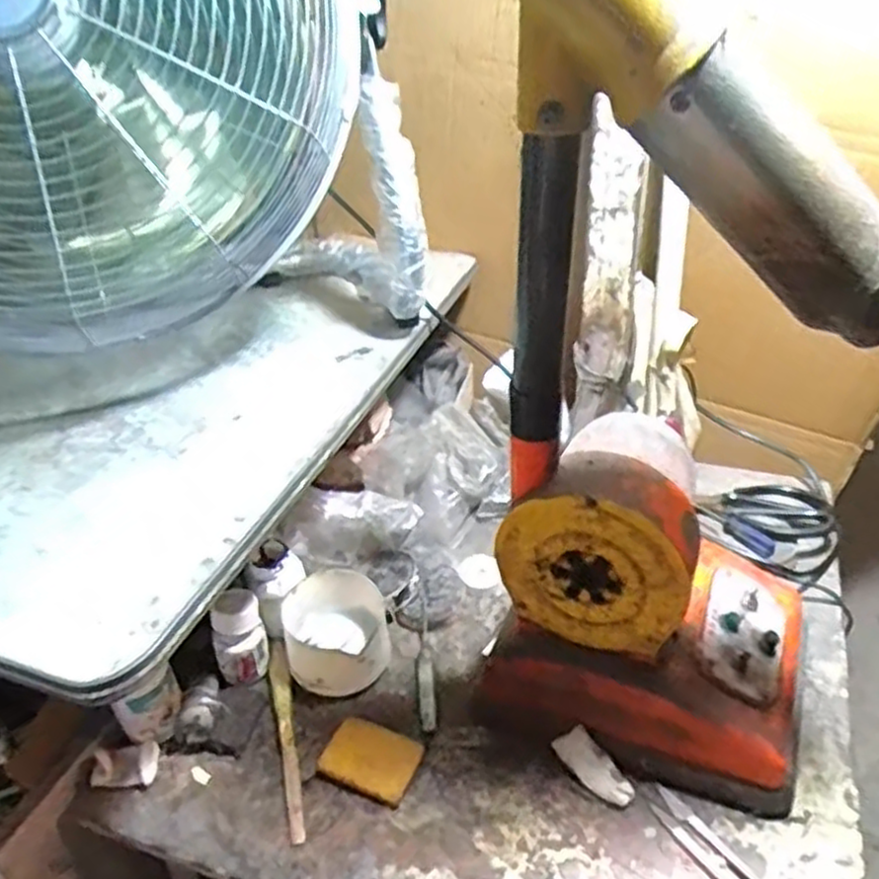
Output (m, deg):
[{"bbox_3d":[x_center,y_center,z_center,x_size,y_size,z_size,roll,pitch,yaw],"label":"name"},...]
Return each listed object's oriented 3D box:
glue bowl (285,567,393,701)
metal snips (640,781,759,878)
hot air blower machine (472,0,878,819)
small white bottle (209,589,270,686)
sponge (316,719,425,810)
[{"bbox_3d":[-0.089,0.166,0.653,0.087,0.058,0.092,-8,38,-5],"label":"glue bowl"},{"bbox_3d":[0.184,0.279,0.520,0.025,0.005,0.098,-24,42,-24],"label":"metal snips"},{"bbox_3d":[0.158,-0.001,0.478,0.228,0.507,0.173,12,40,19],"label":"hot air blower machine"},{"bbox_3d":[-0.170,0.166,0.641,0.042,0.074,0.042,-12,38,-11],"label":"small white bottle"},{"bbox_3d":[-0.053,0.245,0.583,0.070,0.014,0.055,12,40,20],"label":"sponge"}]

